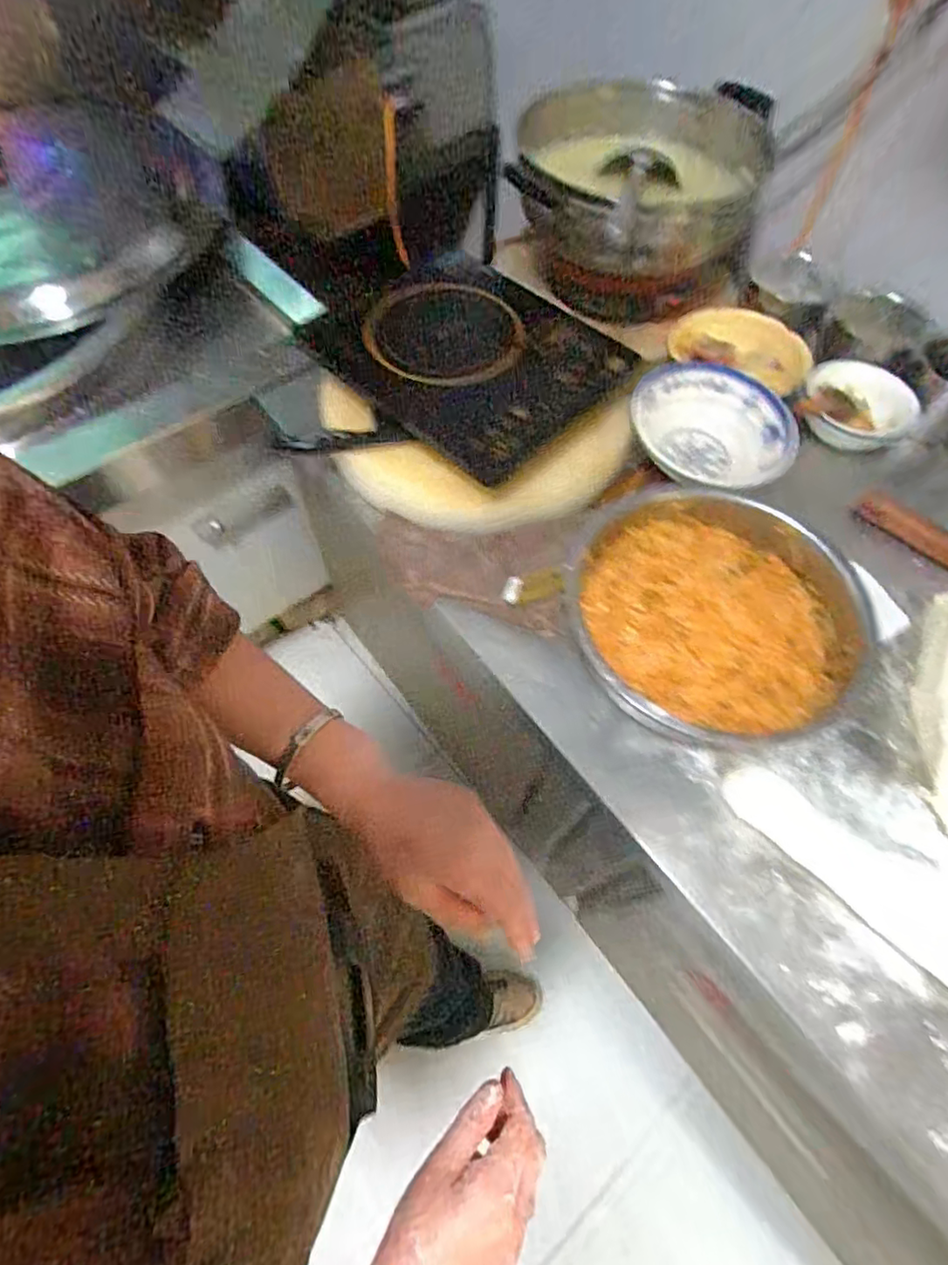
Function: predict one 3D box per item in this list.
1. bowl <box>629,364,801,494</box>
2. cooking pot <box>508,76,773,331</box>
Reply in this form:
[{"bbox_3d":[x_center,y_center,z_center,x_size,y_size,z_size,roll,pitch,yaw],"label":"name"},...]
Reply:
[{"bbox_3d":[0.315,-0.262,0.781,0.174,0.083,0.180,1,61,-1],"label":"bowl"},{"bbox_3d":[0.248,-0.621,0.882,0.371,0.200,0.320,7,61,2],"label":"cooking pot"}]

